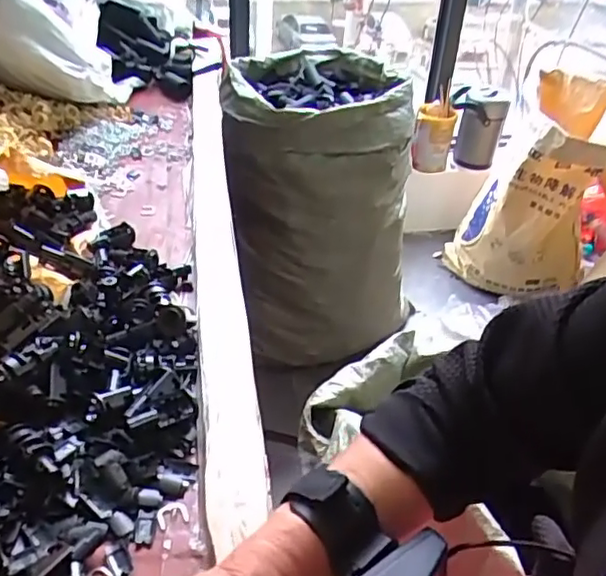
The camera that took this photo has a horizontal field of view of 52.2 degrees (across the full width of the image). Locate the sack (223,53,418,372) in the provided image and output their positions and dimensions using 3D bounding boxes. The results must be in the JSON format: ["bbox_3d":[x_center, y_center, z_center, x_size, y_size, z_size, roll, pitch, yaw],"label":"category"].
[{"bbox_3d":[0.025,-0.156,1.442,0.417,0.667,0.392,-1,36,-8],"label":"sack"}]

